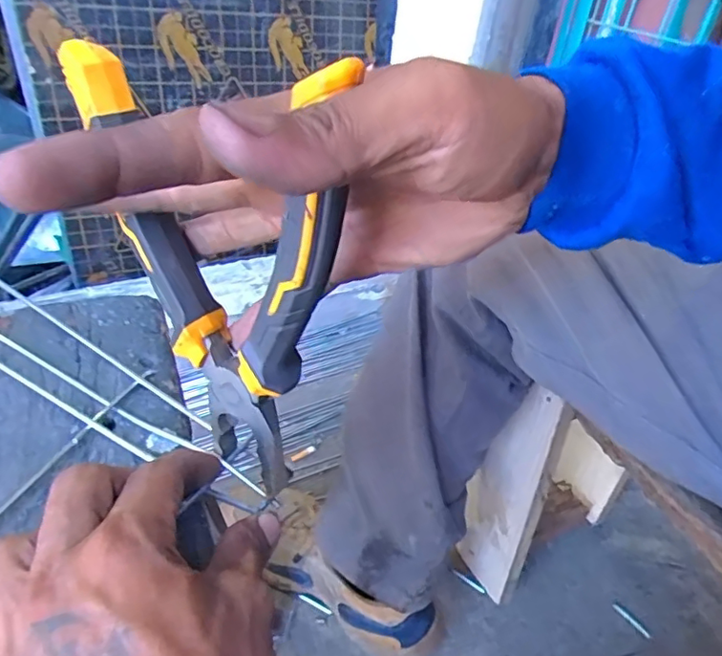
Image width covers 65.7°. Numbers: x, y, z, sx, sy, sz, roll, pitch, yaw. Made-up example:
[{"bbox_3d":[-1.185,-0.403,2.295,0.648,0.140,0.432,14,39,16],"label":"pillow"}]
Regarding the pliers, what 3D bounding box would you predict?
[{"bbox_3d":[-0.064,-0.019,0.224,0.121,0.183,0.021,28,43,25],"label":"pliers"}]

